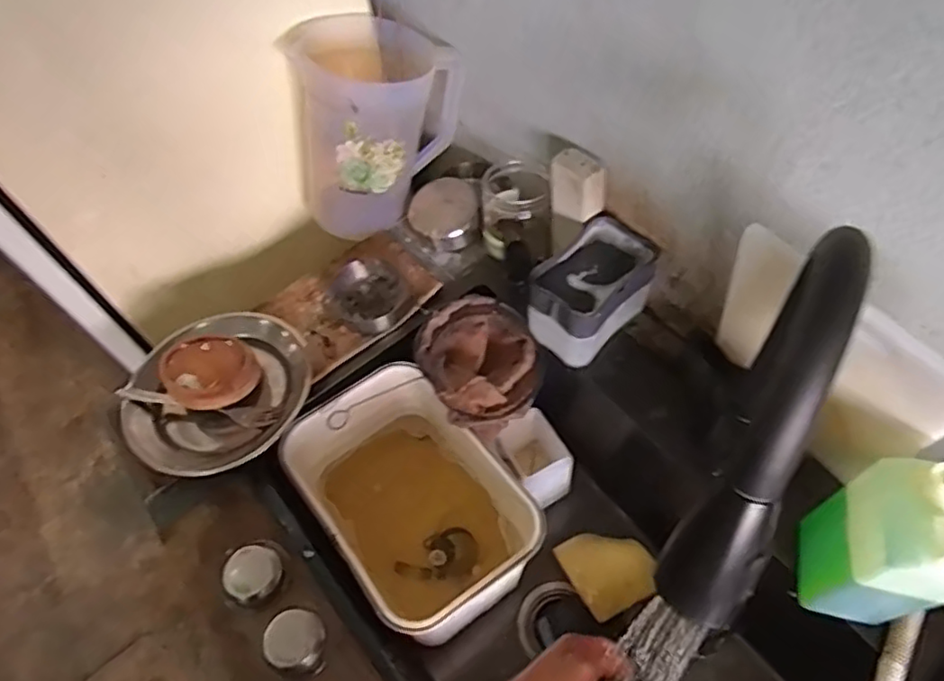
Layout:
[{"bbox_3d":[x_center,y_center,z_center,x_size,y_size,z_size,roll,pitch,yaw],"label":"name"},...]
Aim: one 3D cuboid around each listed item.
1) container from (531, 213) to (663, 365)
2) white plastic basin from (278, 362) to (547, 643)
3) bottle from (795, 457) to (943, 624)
[{"bbox_3d":[0.137,-0.057,0.727,0.091,0.087,0.149,36,66,24],"label":"container"},{"bbox_3d":[-0.068,0.199,0.771,0.189,0.201,0.281,-33,61,-16],"label":"white plastic basin"},{"bbox_3d":[0.338,0.167,0.518,0.072,0.193,0.083,10,59,11],"label":"bottle"}]

